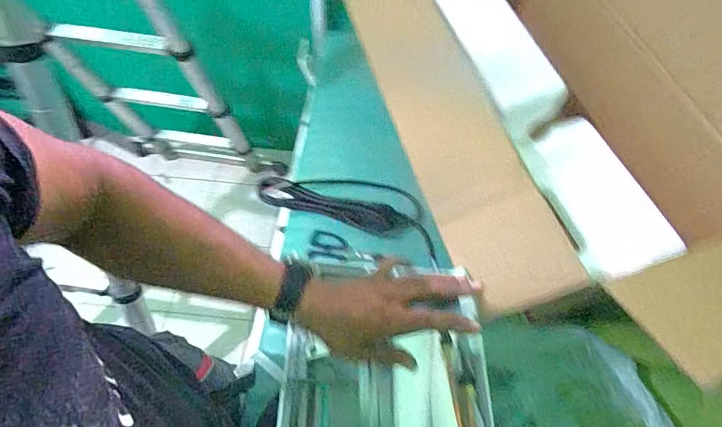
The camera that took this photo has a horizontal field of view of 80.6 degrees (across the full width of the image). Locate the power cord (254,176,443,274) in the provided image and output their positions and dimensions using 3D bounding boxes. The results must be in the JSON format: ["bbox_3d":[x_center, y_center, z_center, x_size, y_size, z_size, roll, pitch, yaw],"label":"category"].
[{"bbox_3d":[-0.003,-0.024,0.934,0.396,0.066,0.156,21,59,12],"label":"power cord"}]

